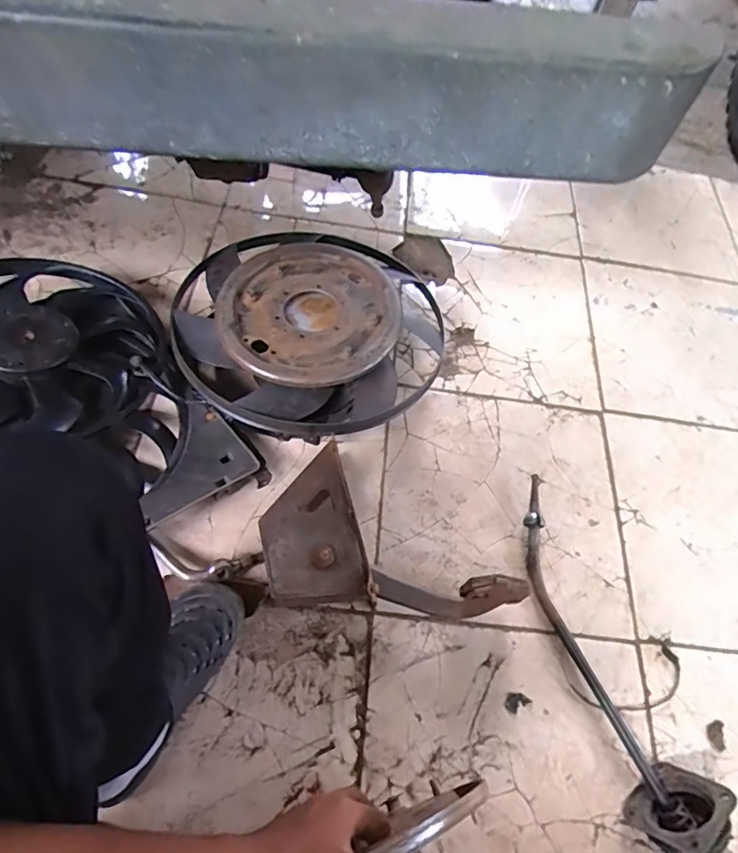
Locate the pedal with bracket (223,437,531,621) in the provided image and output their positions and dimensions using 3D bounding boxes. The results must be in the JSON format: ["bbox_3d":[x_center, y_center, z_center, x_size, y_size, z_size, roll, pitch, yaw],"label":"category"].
[{"bbox_3d":[0.015,0.162,0.765,0.397,0.112,0.232,3,62,-4],"label":"pedal with bracket"}]

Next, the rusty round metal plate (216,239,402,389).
[{"bbox_3d":[-0.100,-0.198,0.853,0.295,0.032,0.295,1,62,-2],"label":"rusty round metal plate"}]

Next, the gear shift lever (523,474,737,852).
[{"bbox_3d":[0.341,0.347,0.704,0.122,0.094,0.594,-17,65,-14],"label":"gear shift lever"}]

